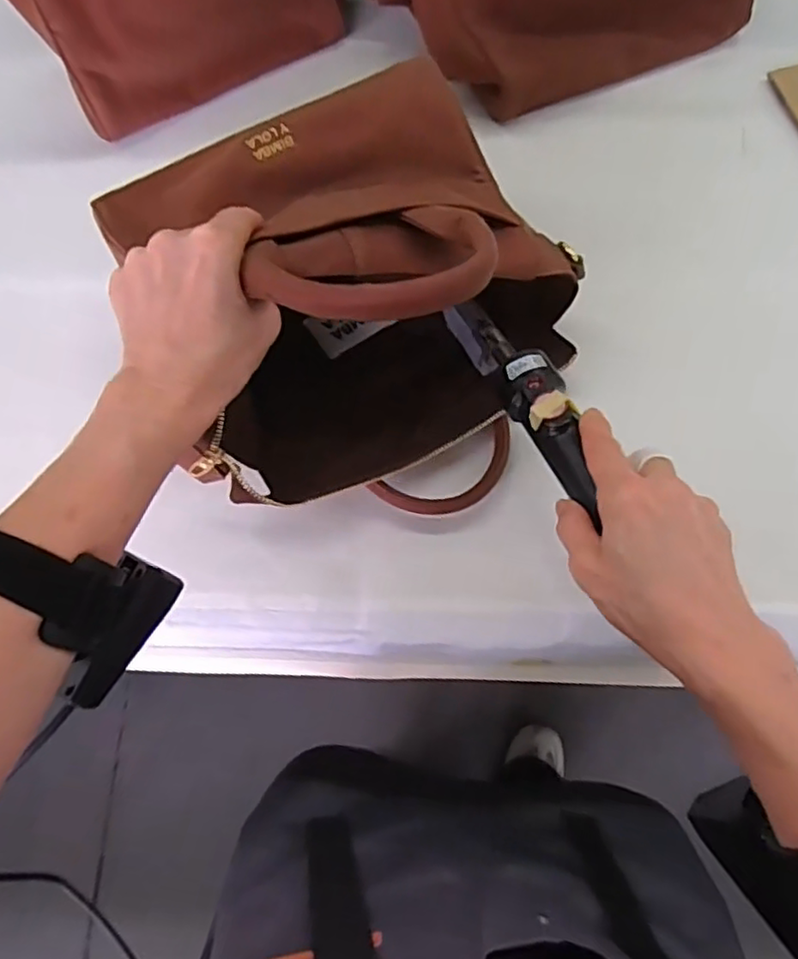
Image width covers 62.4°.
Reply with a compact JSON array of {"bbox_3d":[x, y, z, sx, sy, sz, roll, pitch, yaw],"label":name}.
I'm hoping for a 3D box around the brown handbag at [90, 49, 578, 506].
[{"bbox_3d":[-0.024,-0.116,0.397,0.242,0.179,0.245,-1,70,2],"label":"brown handbag"}]

